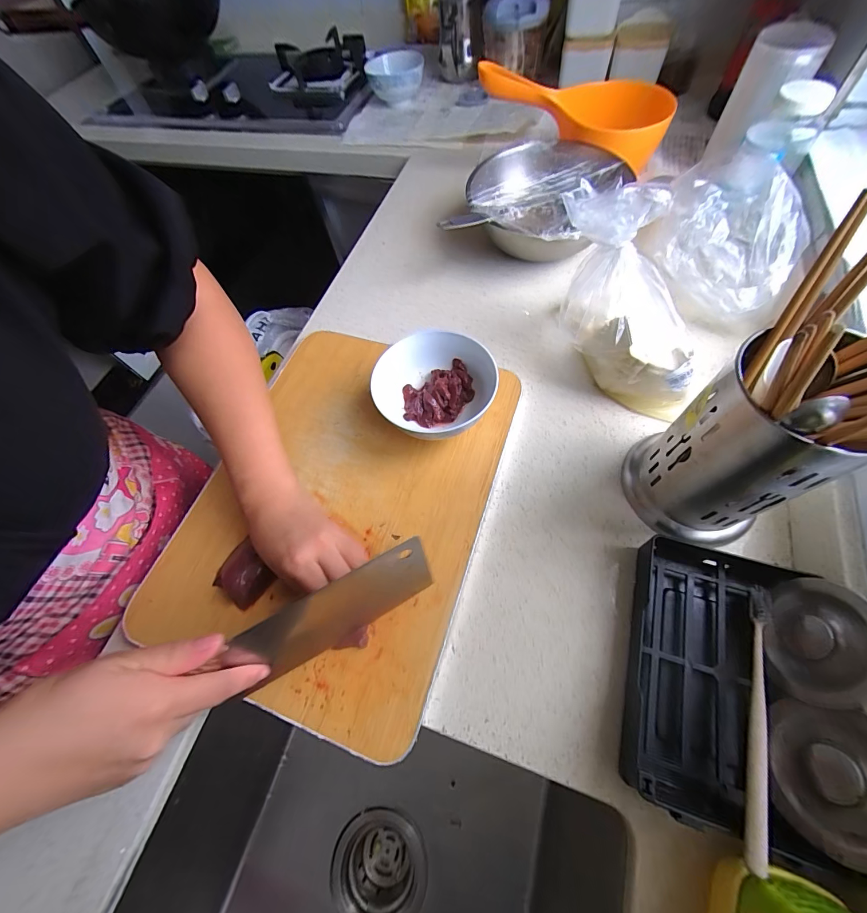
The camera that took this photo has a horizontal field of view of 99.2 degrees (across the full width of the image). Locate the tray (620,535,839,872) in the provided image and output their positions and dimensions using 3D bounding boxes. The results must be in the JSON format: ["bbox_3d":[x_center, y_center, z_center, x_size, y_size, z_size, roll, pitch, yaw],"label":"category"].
[{"bbox_3d":[0.215,0.163,0.284,0.109,0.043,0.189,14,67,13],"label":"tray"}]

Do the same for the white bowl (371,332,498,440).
[{"bbox_3d":[0.001,-0.062,0.394,0.120,0.075,0.120,-3,62,5],"label":"white bowl"}]

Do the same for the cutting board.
[{"bbox_3d":[-0.095,0.035,0.386,0.291,0.016,0.384,15,65,14],"label":"cutting board"}]

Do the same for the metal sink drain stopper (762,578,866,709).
[{"bbox_3d":[0.275,0.129,0.257,0.013,0.065,0.082,29,69,-15],"label":"metal sink drain stopper"}]

